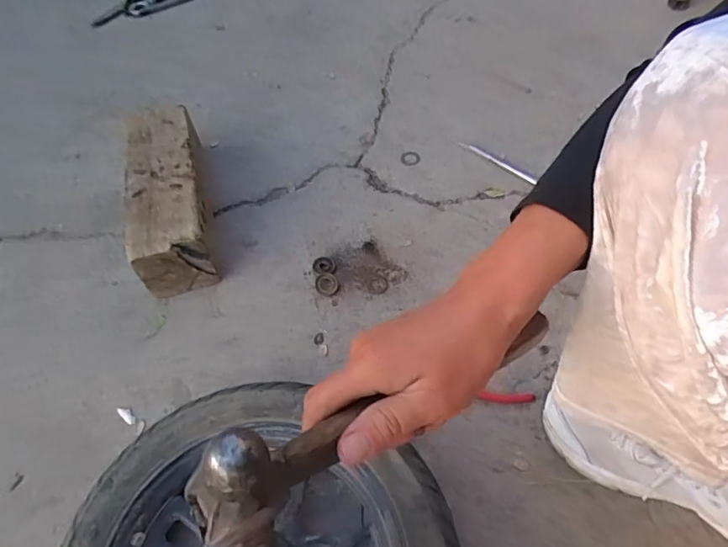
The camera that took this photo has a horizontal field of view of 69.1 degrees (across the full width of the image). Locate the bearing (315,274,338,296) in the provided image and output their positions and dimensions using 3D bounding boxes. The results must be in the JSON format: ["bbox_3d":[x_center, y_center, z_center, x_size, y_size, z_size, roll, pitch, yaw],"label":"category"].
[{"bbox_3d":[-0.046,0.014,0.665,0.029,0.007,0.027,-12,59,-6],"label":"bearing"}]

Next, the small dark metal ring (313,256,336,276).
[{"bbox_3d":[-0.051,-0.009,0.685,0.028,0.007,0.028,-1,58,1],"label":"small dark metal ring"}]

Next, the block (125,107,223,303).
[{"bbox_3d":[-0.250,-0.100,0.691,0.089,0.100,0.238,-13,58,-5],"label":"block"}]

